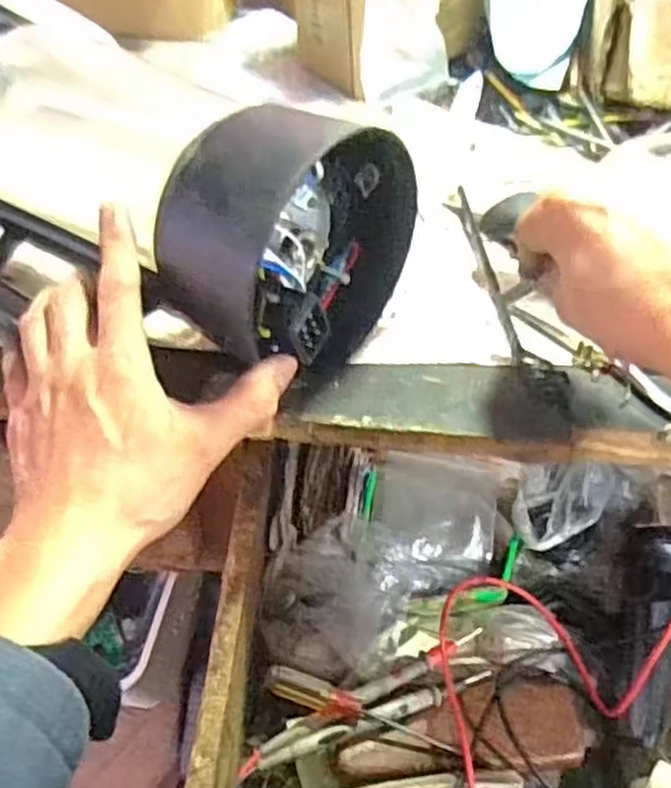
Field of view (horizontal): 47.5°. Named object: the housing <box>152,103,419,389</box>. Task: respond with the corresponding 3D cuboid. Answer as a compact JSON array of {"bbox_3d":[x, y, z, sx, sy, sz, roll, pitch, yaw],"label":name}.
[{"bbox_3d":[-0.025,-0.080,0.400,0.079,0.132,0.131,30,50,24],"label":"housing"}]

